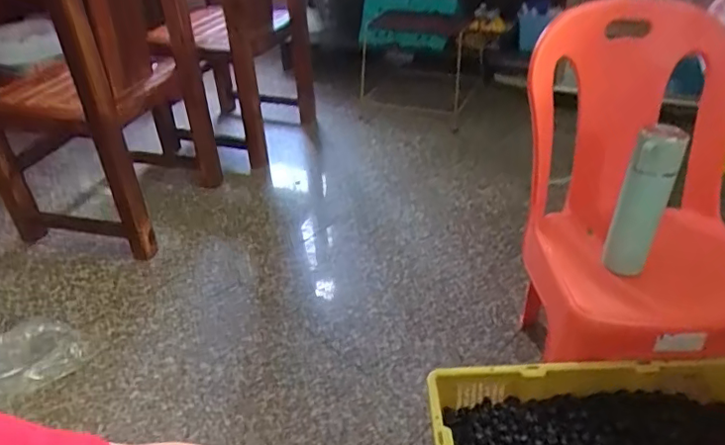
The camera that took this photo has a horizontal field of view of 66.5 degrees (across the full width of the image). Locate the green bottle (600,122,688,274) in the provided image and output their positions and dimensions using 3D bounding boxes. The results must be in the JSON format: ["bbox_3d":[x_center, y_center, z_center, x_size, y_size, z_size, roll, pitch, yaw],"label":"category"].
[{"bbox_3d":[0.434,-0.025,0.865,0.066,0.253,0.062,15,40,24],"label":"green bottle"}]

